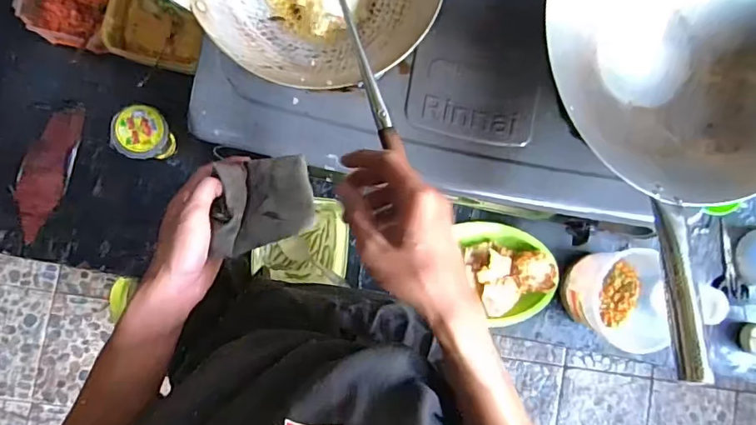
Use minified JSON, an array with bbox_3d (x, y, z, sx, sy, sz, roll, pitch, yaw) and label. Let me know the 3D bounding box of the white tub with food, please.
[{"bbox_3d":[0.378,0.136,0.774,0.132,0.125,0.132,0,87,-7],"label":"white tub with food"}]

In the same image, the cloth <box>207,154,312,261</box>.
[{"bbox_3d":[-0.111,-0.010,0.481,0.094,0.042,0.085,-12,89,-7],"label":"cloth"}]

